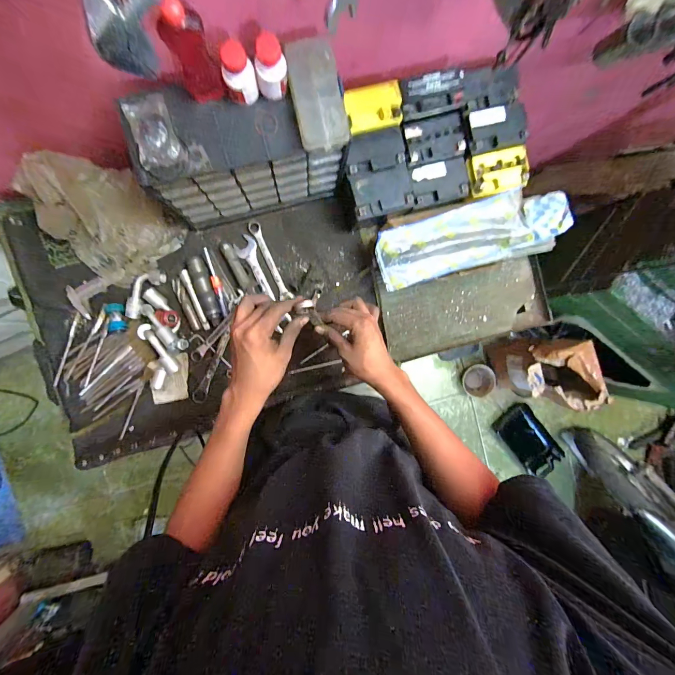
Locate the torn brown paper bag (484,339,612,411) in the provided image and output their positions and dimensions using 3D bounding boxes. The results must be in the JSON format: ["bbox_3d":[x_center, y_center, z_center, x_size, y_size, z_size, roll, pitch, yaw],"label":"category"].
[{"bbox_3d":[0.753,0.126,1.280,0.211,0.432,0.236,-5,92,-6],"label":"torn brown paper bag"}]

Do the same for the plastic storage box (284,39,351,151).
[{"bbox_3d":[-0.028,-0.323,0.451,0.066,0.031,0.129,-16,94,-5],"label":"plastic storage box"}]

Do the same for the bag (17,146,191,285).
[{"bbox_3d":[-0.401,-0.205,0.579,0.190,0.137,0.180,-38,95,-4],"label":"bag"}]

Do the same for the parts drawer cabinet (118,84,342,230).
[{"bbox_3d":[-0.148,-0.294,0.550,0.278,0.205,0.114,-14,93,-5],"label":"parts drawer cabinet"}]

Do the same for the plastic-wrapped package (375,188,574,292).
[{"bbox_3d":[0.247,-0.187,0.624,0.349,0.056,0.117,-15,93,-5],"label":"plastic-wrapped package"}]

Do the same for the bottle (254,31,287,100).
[{"bbox_3d":[-0.084,-0.340,0.424,0.037,0.066,0.033,-4,92,-6],"label":"bottle"}]

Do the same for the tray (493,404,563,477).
[{"bbox_3d":[0.860,0.462,1.500,0.184,0.042,0.315,-38,95,-4],"label":"tray"}]

